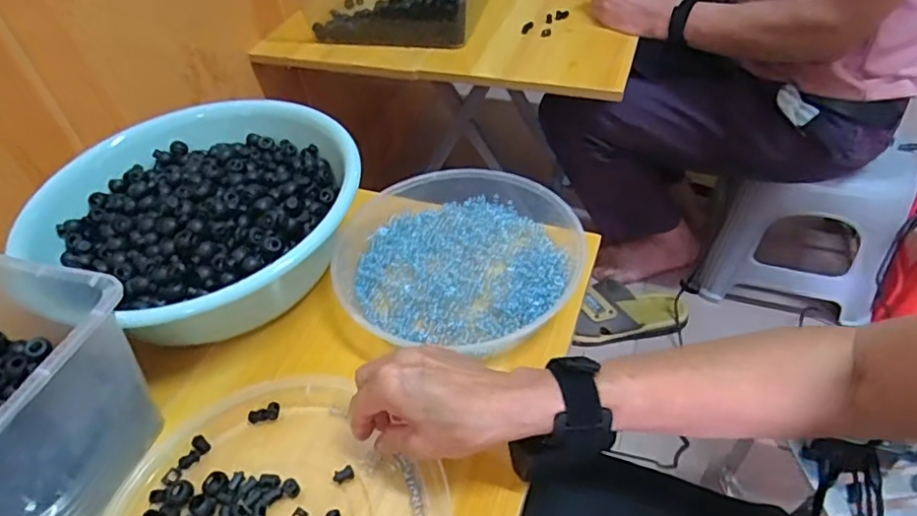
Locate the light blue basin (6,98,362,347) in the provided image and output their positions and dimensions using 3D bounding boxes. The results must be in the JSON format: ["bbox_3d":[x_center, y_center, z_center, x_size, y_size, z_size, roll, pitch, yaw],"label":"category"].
[{"bbox_3d":[-0.234,-0.041,0.562,0.263,0.094,0.266,-3,46,3],"label":"light blue basin"}]

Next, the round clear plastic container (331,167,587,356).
[{"bbox_3d":[-0.001,-0.001,0.547,0.230,0.041,0.218,-3,46,3],"label":"round clear plastic container"}]

